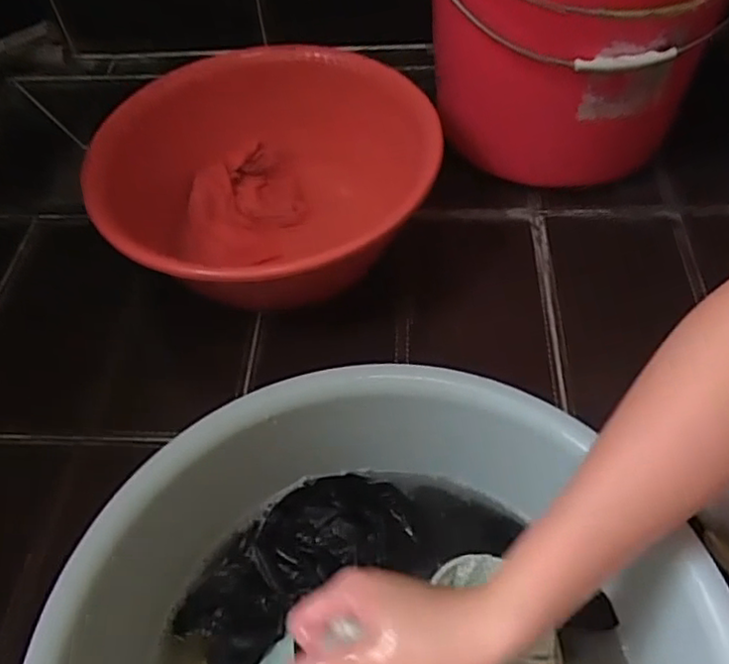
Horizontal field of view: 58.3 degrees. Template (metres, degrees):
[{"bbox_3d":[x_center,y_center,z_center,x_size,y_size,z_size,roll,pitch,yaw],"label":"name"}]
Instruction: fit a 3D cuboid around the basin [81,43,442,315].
[{"bbox_3d":[-0.093,-0.154,0.701,0.323,0.155,0.338,-2,53,3],"label":"basin"}]

